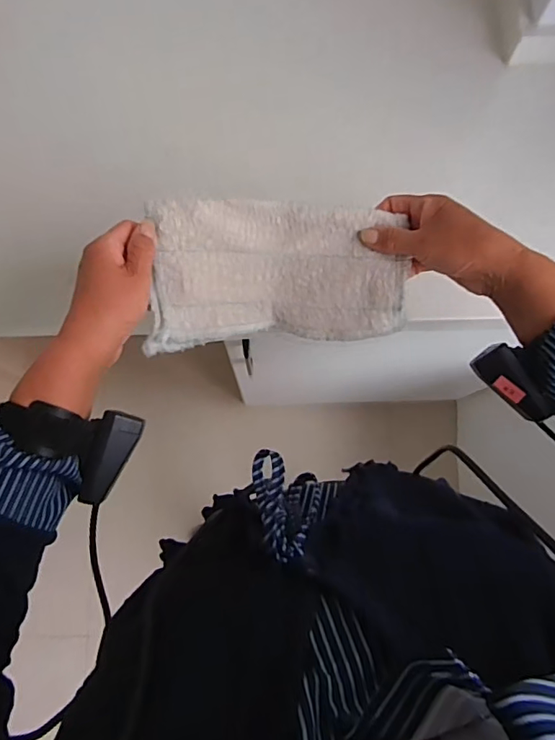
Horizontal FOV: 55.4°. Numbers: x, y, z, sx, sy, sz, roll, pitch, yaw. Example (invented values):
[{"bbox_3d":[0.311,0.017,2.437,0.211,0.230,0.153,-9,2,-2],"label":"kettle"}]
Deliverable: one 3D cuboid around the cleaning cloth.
[{"bbox_3d":[0.002,-0.084,0.468,0.219,0.038,0.121,-3,107,-12],"label":"cleaning cloth"}]

